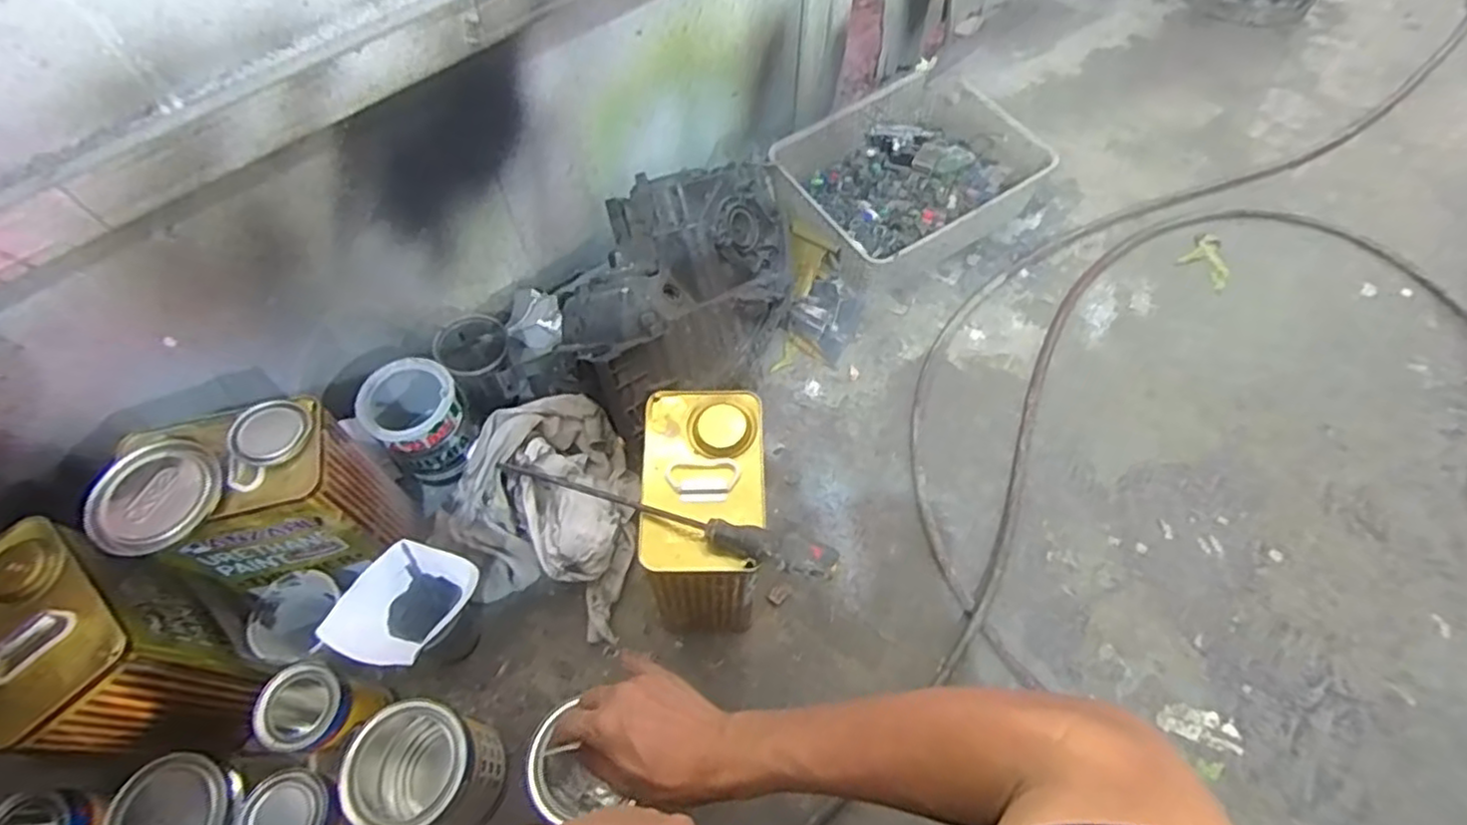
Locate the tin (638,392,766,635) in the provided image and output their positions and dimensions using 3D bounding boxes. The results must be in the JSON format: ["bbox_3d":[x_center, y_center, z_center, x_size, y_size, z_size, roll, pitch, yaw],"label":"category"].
[{"bbox_3d":[-0.024,0.116,0.698,0.106,0.253,0.174,1,61,2],"label":"tin"}]

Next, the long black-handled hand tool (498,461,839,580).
[{"bbox_3d":[-0.062,0.079,0.567,0.298,0.042,0.026,19,63,12],"label":"long black-handled hand tool"}]

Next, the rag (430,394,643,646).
[{"bbox_3d":[-0.217,0.102,0.791,0.224,0.090,0.244,12,62,8],"label":"rag"}]

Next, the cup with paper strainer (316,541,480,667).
[{"bbox_3d":[-0.306,0.208,0.694,0.098,0.145,0.114,23,64,14],"label":"cup with paper strainer"}]

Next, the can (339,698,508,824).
[{"bbox_3d":[-0.280,0.331,0.636,0.108,0.133,0.099,-1,61,1],"label":"can"}]

